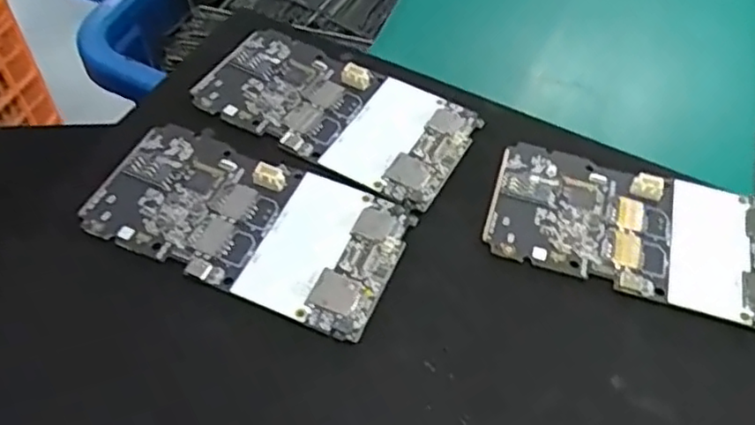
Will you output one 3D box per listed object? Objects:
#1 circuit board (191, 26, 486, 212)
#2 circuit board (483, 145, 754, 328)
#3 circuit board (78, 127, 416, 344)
[{"bbox_3d":[-0.019,-0.051,0.321,0.126,0.005,0.065,28,57,16],"label":"circuit board"},{"bbox_3d":[0.115,0.008,0.289,0.129,0.004,0.065,15,55,7],"label":"circuit board"},{"bbox_3d":[-0.055,0.003,0.281,0.128,0.004,0.064,19,55,10],"label":"circuit board"}]

